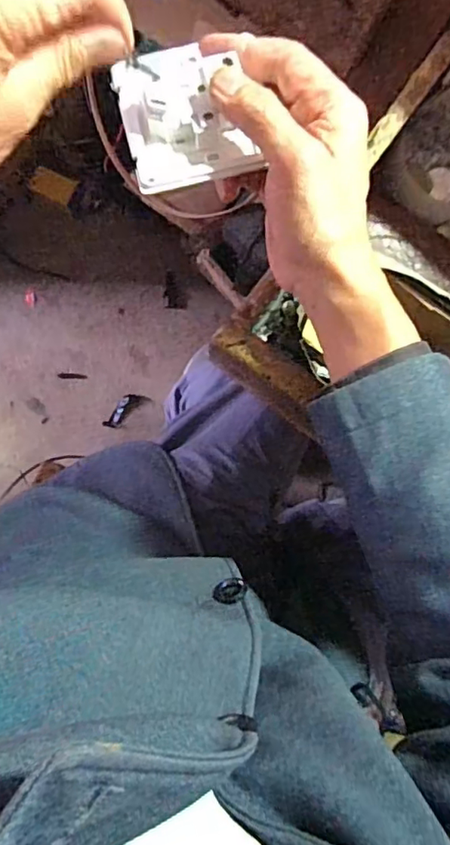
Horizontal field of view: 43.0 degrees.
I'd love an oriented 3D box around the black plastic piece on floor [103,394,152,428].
[{"bbox_3d":[-0.185,-0.024,1.049,0.089,0.016,0.036,-43,95,-8],"label":"black plastic piece on floor"}]

